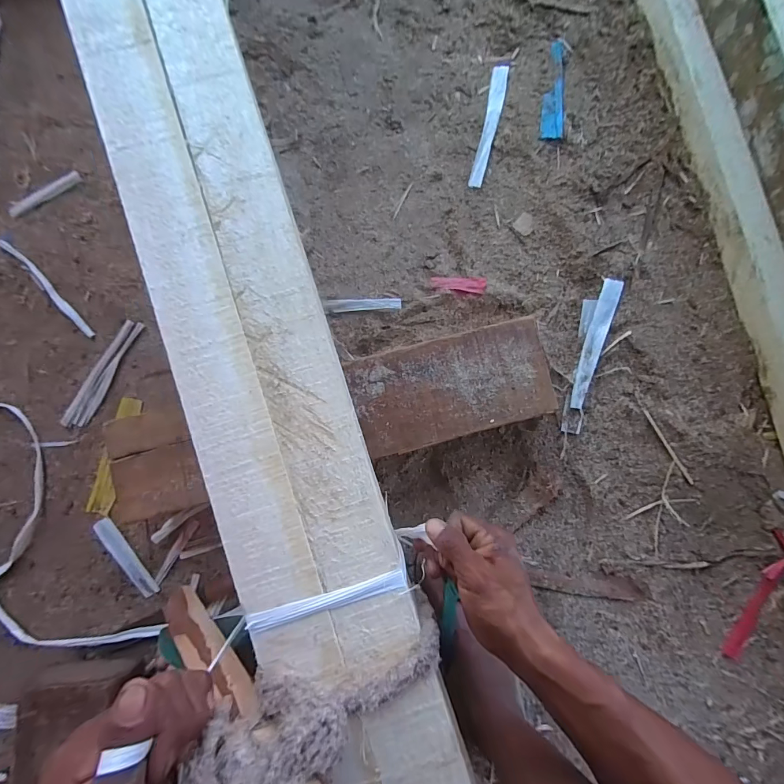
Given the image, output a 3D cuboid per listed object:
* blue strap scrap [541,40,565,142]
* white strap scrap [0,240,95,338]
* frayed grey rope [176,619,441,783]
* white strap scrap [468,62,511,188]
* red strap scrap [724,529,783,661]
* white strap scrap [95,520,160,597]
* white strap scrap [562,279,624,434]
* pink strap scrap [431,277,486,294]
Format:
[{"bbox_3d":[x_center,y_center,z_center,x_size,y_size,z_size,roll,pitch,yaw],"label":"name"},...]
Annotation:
[{"bbox_3d":[0.227,-0.425,0.549,0.031,0.006,0.150,4,82,-3],"label":"blue strap scrap"},{"bbox_3d":[-0.498,-0.150,0.565,0.016,0.019,0.184,-43,86,-8],"label":"white strap scrap"},{"bbox_3d":[-0.047,0.230,0.277,0.193,0.069,0.062,-16,83,-26],"label":"frayed grey rope"},{"bbox_3d":[0.141,-0.383,0.560,0.024,0.005,0.181,12,87,20],"label":"white strap scrap"},{"bbox_3d":[0.502,0.280,0.531,0.044,0.013,0.185,21,97,0],"label":"red strap scrap"},{"bbox_3d":[-0.373,0.233,0.548,0.028,0.005,0.126,-37,88,-4],"label":"white strap scrap"},{"bbox_3d":[0.266,-0.050,0.533,0.039,0.007,0.211,15,91,14],"label":"white strap scrap"},{"bbox_3d":[0.093,-0.151,0.544,0.074,0.005,0.022,9,81,15],"label":"pink strap scrap"}]

